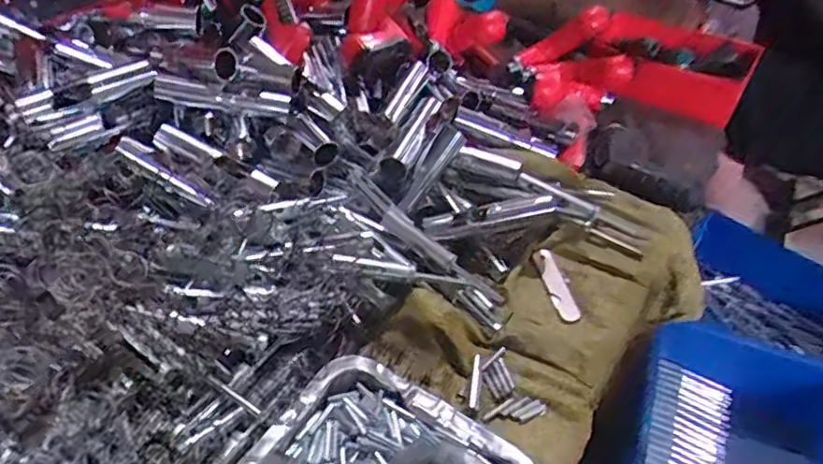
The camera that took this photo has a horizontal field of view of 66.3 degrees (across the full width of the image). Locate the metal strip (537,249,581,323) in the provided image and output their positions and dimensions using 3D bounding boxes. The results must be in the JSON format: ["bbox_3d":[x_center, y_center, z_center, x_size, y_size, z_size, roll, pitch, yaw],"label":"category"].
[{"bbox_3d":[0.135,0.049,0.591,0.019,0.004,0.089,-7,43,-7],"label":"metal strip"}]

